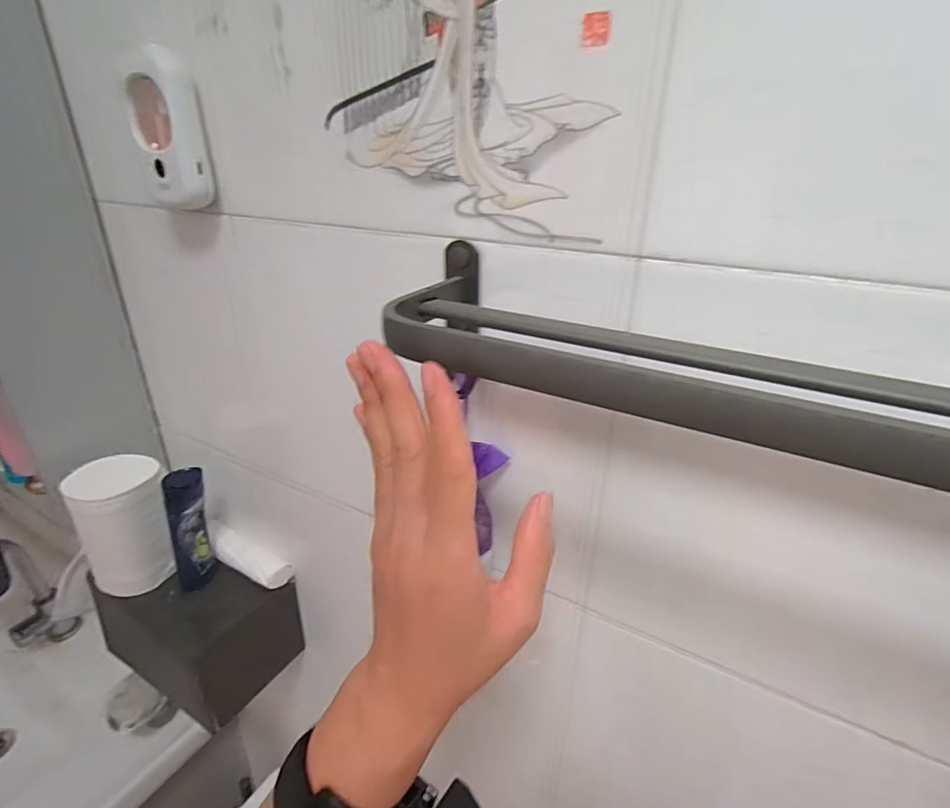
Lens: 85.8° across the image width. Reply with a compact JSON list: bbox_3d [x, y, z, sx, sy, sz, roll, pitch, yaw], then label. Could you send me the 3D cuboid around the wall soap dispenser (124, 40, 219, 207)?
[{"bbox_3d":[-0.228,-0.203,0.385,0.046,0.099,0.039,23,27,36],"label":"wall soap dispenser"}]

